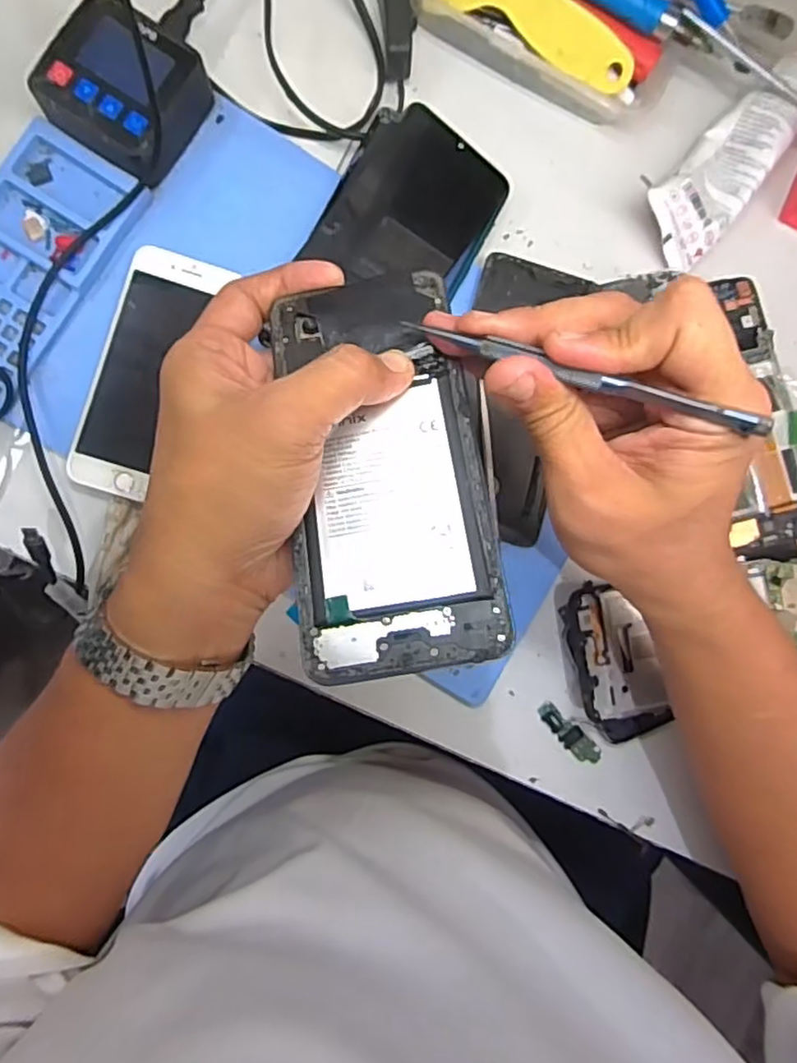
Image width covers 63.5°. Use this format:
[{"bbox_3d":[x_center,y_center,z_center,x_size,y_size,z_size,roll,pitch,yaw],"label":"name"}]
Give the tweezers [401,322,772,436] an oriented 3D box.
[{"bbox_3d":[0.060,-0.056,0.228,0.125,0.007,0.007,24,86,21],"label":"tweezers"}]

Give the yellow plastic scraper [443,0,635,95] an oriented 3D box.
[{"bbox_3d":[0.082,-0.298,0.362,0.124,0.005,0.046,27,129,-5],"label":"yellow plastic scraper"}]

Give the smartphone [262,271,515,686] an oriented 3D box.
[{"bbox_3d":[-0.006,-0.028,0.248,0.076,0.006,0.160,-10,72,3],"label":"smartphone"}]

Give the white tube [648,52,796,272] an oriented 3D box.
[{"bbox_3d":[0.204,-0.226,0.389,0.048,0.033,0.141,41,85,-3],"label":"white tube"}]

